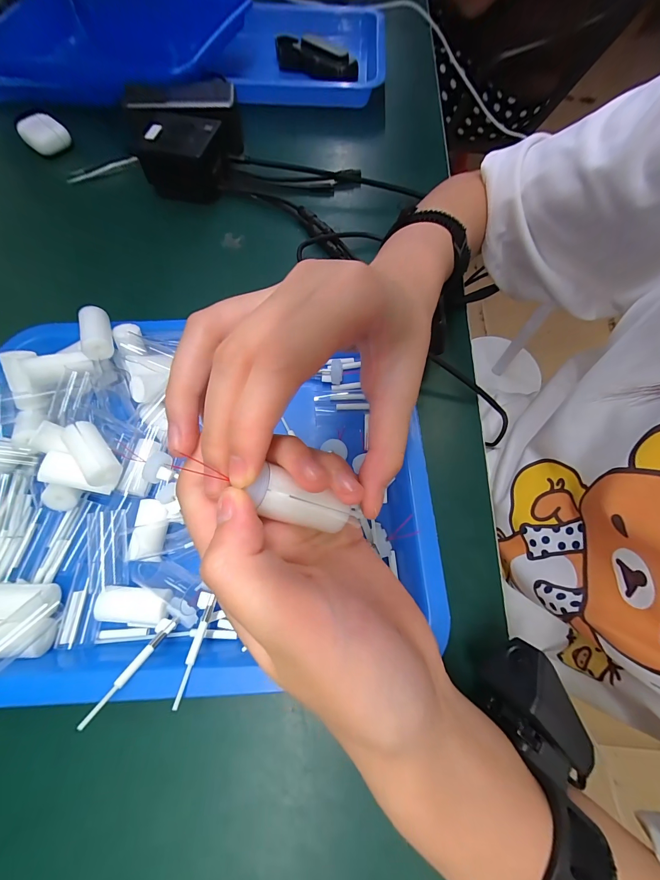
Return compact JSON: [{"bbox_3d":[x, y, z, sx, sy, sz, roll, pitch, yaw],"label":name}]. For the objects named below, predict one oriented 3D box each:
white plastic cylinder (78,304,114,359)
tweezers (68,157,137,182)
[{"bbox_3d":[-0.176,-0.081,0.247,0.020,0.016,0.044,-23,69,-10],"label":"white plastic cylinder"},{"bbox_3d":[-0.272,-0.325,0.398,0.117,0.006,0.010,3,66,21],"label":"tweezers"}]

